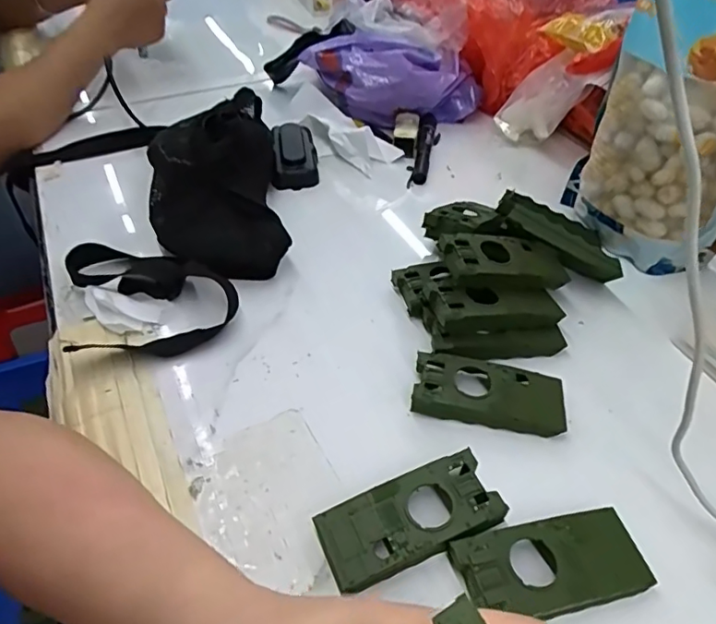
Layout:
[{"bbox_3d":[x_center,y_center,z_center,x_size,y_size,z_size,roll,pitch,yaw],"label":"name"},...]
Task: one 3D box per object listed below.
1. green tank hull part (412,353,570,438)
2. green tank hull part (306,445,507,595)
[{"bbox_3d":[0.092,0.057,0.387,0.104,0.019,0.048,5,45,6],"label":"green tank hull part"},{"bbox_3d":[0.031,0.122,0.322,0.104,0.018,0.049,-17,47,-16],"label":"green tank hull part"}]

